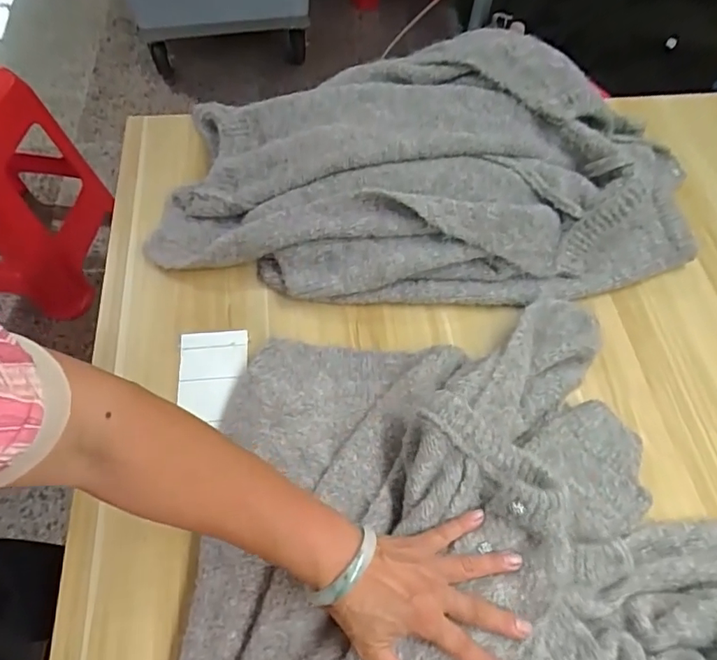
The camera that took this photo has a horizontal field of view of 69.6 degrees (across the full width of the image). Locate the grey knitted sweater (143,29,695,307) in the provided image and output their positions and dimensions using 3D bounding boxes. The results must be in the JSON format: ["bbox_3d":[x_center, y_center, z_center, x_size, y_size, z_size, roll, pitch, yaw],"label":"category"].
[{"bbox_3d":[0.094,-0.198,0.655,0.692,0.146,0.314,0,61,-3],"label":"grey knitted sweater"}]

